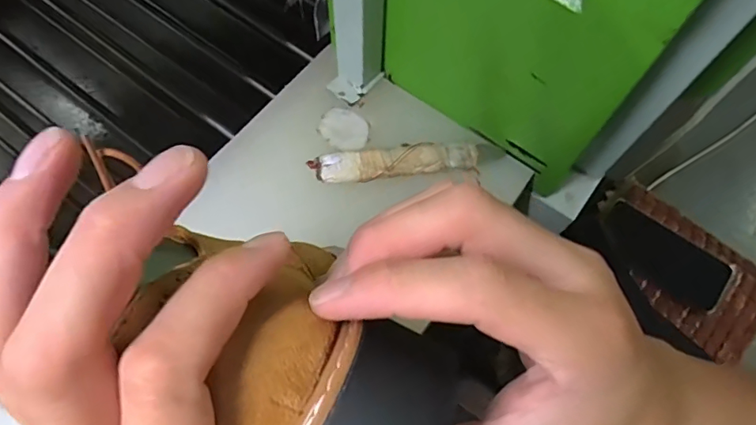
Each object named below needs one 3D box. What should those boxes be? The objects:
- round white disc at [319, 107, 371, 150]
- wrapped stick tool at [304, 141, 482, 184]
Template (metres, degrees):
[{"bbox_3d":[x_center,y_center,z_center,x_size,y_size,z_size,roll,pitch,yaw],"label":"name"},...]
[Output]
[{"bbox_3d":[-0.030,-0.076,0.463,0.050,0.007,0.039,42,73,14],"label":"round white disc"},{"bbox_3d":[0.016,-0.044,0.446,0.144,0.014,0.028,-9,68,-6],"label":"wrapped stick tool"}]

